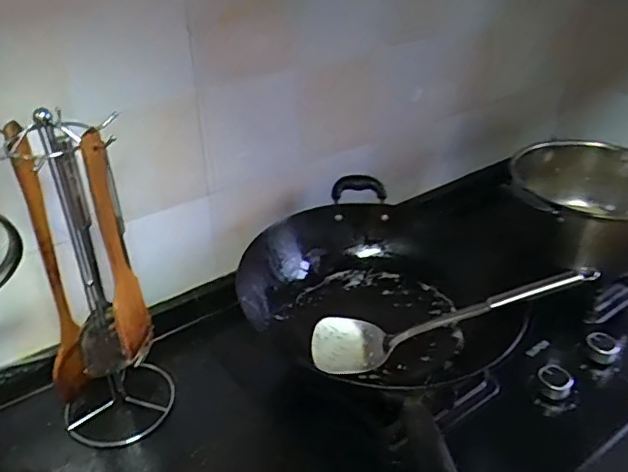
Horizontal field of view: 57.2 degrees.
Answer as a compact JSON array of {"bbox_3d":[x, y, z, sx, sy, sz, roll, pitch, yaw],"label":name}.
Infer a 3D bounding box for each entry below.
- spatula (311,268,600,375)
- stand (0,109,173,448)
[{"bbox_3d":[0.160,0.099,0.696,0.346,0.047,0.100,-19,29,20],"label":"spatula"},{"bbox_3d":[-0.264,0.067,0.665,0.132,0.394,0.111,-24,40,-29],"label":"stand"}]

